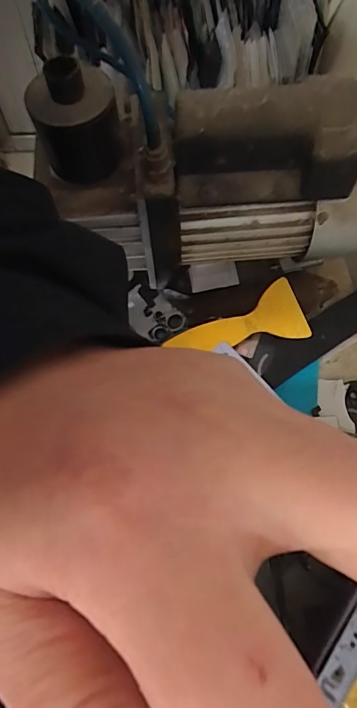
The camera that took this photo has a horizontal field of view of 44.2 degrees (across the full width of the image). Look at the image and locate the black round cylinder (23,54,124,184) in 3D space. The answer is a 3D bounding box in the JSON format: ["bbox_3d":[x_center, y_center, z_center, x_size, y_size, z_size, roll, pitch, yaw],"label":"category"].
[{"bbox_3d":[-0.069,-0.163,0.302,0.053,0.076,0.052,0,69,-1],"label":"black round cylinder"}]

